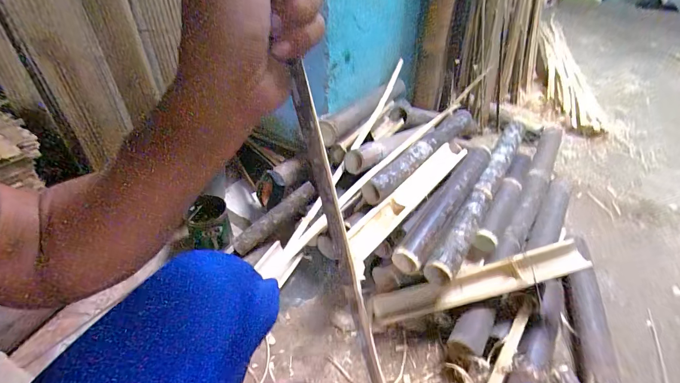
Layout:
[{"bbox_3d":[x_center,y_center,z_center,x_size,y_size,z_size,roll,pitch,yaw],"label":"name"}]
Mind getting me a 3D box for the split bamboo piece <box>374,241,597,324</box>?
[{"bbox_3d":[0.279,0.200,0.709,0.436,0.032,0.062,-20,39,10],"label":"split bamboo piece"}]

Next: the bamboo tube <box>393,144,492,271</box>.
[{"bbox_3d":[0.264,0.021,0.807,0.060,0.067,0.478,25,45,27],"label":"bamboo tube"}]

